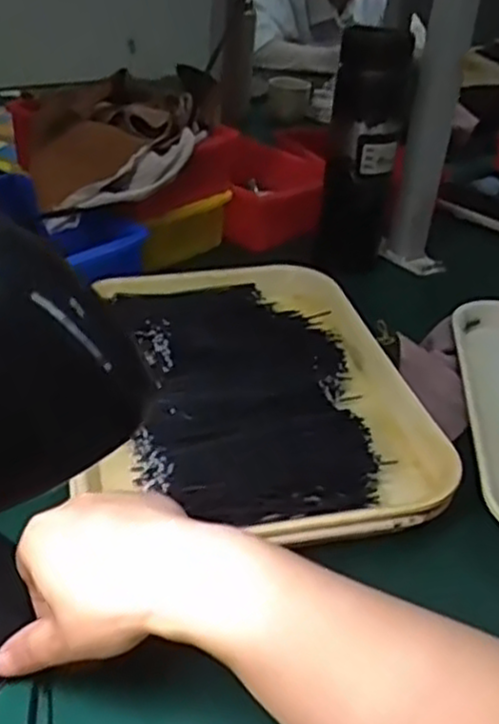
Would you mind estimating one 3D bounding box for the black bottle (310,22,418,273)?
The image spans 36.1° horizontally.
[{"bbox_3d":[0.108,-0.197,0.731,0.069,0.218,0.064,11,32,8],"label":"black bottle"}]

